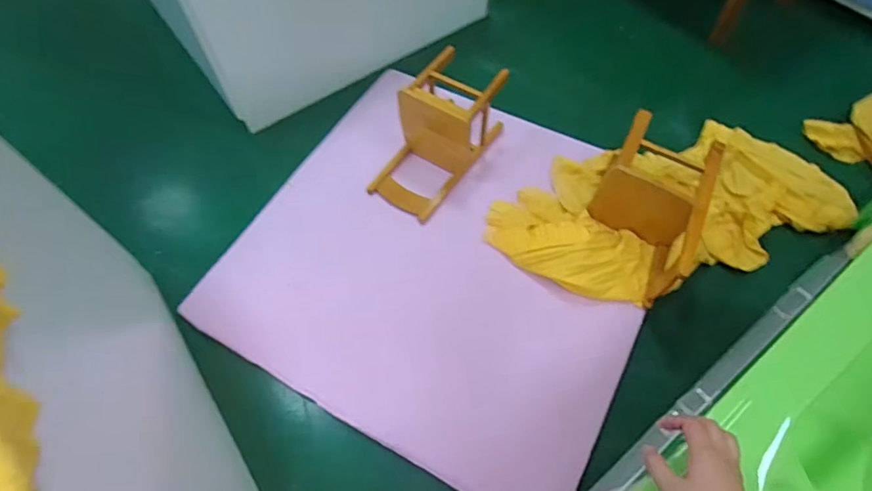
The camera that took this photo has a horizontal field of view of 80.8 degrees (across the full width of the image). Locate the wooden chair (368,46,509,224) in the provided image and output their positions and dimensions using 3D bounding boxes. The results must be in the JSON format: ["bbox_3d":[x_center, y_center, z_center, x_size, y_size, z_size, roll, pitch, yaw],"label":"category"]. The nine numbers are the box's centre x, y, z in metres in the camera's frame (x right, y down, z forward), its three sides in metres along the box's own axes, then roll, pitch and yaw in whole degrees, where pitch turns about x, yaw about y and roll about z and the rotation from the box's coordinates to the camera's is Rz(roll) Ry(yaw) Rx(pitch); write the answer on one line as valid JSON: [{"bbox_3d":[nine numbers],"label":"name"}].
[{"bbox_3d":[0.002,-0.385,1.698,0.268,0.274,0.488,30,65,19],"label":"wooden chair"}]

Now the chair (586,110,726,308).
[{"bbox_3d":[0.641,-0.124,1.542,0.310,0.273,0.435,17,61,13],"label":"chair"}]

